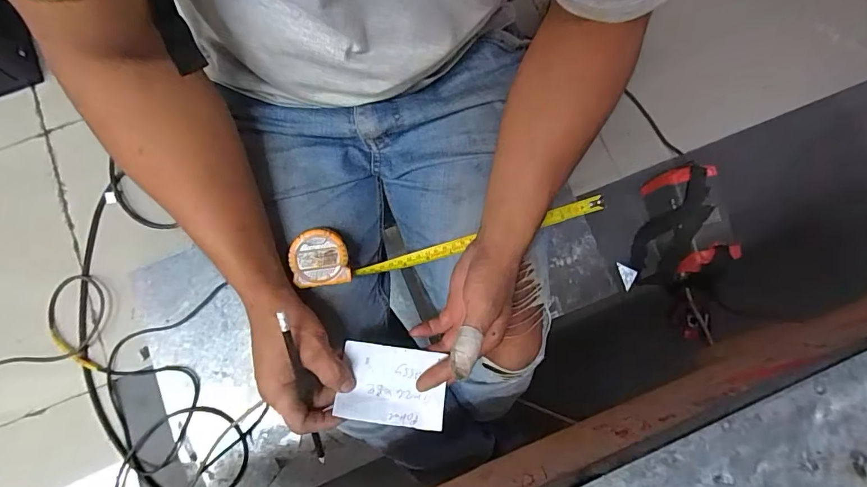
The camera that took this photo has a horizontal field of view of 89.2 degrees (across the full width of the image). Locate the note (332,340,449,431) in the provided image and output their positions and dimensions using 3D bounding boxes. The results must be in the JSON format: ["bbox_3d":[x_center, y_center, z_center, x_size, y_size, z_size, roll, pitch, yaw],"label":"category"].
[{"bbox_3d":[-0.039,0.139,0.433,0.101,0.010,0.072,10,67,-7],"label":"note"}]

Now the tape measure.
[{"bbox_3d":[0.019,-0.012,0.456,0.333,0.047,0.056,-11,81,-3],"label":"tape measure"}]

